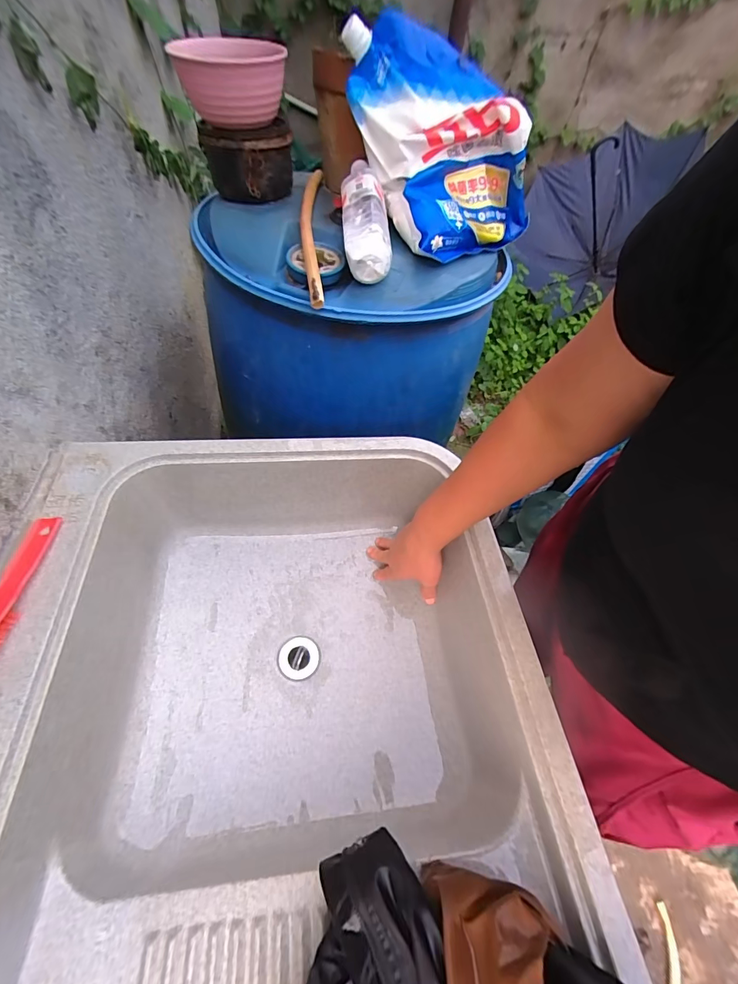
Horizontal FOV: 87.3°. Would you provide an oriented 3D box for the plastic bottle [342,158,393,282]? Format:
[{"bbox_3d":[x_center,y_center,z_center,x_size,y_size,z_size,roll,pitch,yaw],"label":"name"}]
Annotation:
[{"bbox_3d":[-0.006,-0.409,0.565,0.068,0.052,0.206,-3,73,-7],"label":"plastic bottle"}]

